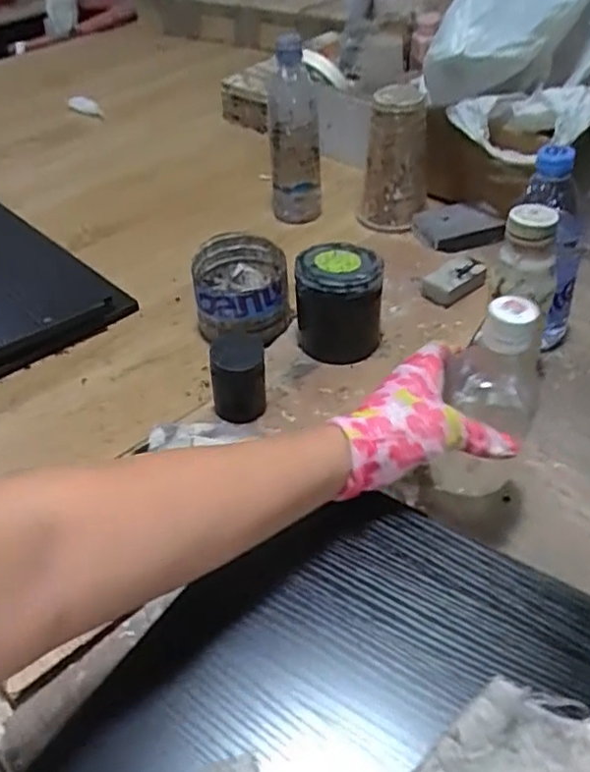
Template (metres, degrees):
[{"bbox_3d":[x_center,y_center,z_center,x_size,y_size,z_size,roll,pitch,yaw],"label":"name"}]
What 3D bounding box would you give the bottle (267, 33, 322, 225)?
[{"bbox_3d":[-0.001,-0.307,0.827,0.060,0.218,0.053,-2,43,1],"label":"bottle"}]

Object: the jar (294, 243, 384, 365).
[{"bbox_3d":[0.044,-0.083,0.676,0.081,0.103,0.075,-1,43,1],"label":"jar"}]

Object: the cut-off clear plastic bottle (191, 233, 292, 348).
[{"bbox_3d":[-0.057,-0.097,0.719,0.098,0.083,0.099,-7,43,-5],"label":"cut-off clear plastic bottle"}]

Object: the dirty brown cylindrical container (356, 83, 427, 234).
[{"bbox_3d":[0.126,-0.282,0.837,0.077,0.156,0.079,4,44,7],"label":"dirty brown cylindrical container"}]

